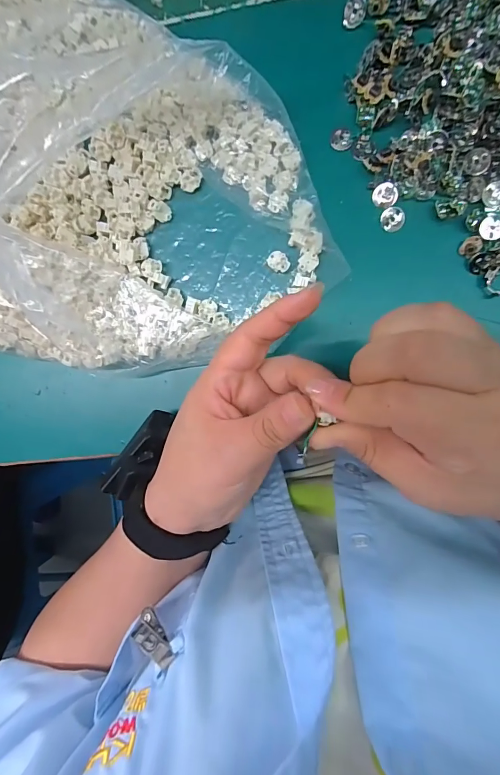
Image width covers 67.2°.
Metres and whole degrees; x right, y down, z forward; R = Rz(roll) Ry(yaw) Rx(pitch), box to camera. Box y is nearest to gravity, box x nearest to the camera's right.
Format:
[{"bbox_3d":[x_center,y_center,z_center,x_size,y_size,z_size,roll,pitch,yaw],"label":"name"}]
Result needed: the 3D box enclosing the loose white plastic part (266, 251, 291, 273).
[{"bbox_3d":[0.020,-0.088,0.266,0.013,0.007,0.016,-34,89,6],"label":"loose white plastic part"}]

